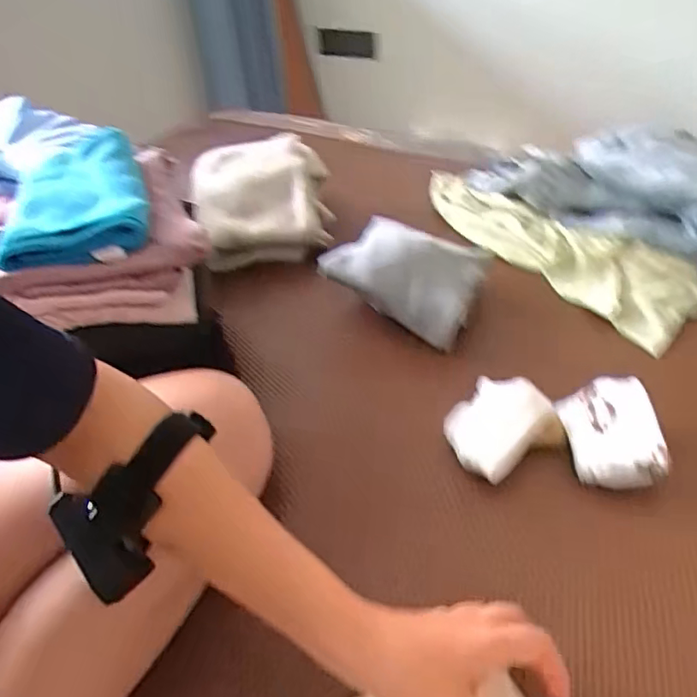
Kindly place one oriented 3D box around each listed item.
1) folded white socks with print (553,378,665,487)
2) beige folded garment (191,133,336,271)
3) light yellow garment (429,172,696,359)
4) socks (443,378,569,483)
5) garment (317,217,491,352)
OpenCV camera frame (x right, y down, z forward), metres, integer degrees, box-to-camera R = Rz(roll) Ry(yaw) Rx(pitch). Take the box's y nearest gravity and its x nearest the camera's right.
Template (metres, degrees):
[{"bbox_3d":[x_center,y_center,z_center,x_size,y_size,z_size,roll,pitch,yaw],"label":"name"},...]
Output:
[{"bbox_3d":[0.229,0.072,0.504,0.072,0.034,0.105,2,41,8],"label":"folded white socks with print"},{"bbox_3d":[-0.125,-0.220,0.830,0.183,0.095,0.207,-11,41,-7],"label":"beige folded garment"},{"bbox_3d":[0.257,-0.152,0.776,0.109,0.042,0.432,-27,45,-24],"label":"light yellow garment"},{"bbox_3d":[0.137,0.070,0.523,0.094,0.038,0.077,-24,44,-21],"label":"socks"},{"bbox_3d":[0.073,-0.087,0.693,0.166,0.073,0.134,18,45,25],"label":"garment"}]

